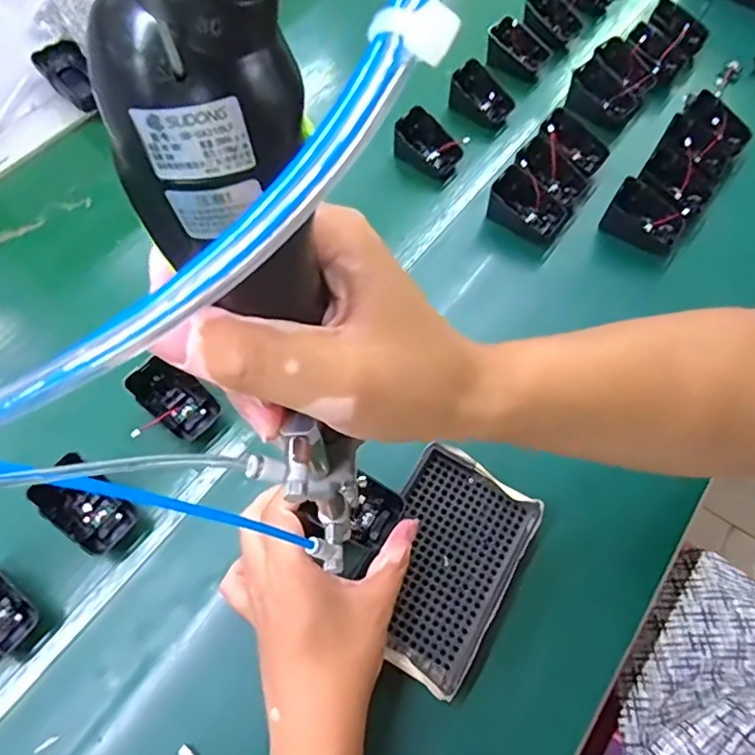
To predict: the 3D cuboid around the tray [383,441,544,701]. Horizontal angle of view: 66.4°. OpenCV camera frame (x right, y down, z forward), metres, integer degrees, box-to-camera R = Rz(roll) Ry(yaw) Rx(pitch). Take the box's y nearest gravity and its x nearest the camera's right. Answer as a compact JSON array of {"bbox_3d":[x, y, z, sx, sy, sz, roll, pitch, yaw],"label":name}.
[{"bbox_3d":[0.045,0.124,0.396,0.090,0.014,0.146,26,64,14],"label":"tray"}]

